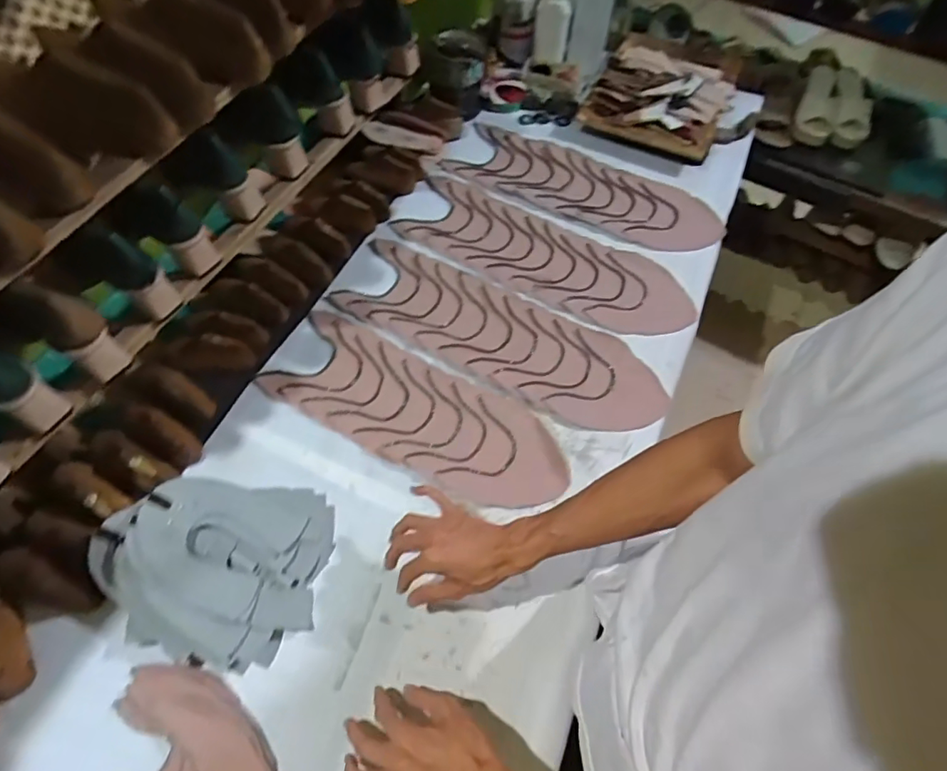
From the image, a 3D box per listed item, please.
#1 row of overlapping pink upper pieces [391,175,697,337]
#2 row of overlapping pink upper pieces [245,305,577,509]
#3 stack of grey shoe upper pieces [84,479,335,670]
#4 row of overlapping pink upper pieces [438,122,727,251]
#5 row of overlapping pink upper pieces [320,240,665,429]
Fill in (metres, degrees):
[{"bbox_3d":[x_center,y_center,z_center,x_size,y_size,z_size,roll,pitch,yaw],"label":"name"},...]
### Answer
[{"bbox_3d":[0.122,-0.222,0.931,0.508,0.011,0.168,25,64,11],"label":"row of overlapping pink upper pieces"},{"bbox_3d":[-0.077,0.038,0.783,0.441,0.012,0.161,26,64,11],"label":"row of overlapping pink upper pieces"},{"bbox_3d":[-0.308,0.206,0.632,0.245,0.087,0.208,9,62,3],"label":"stack of grey shoe upper pieces"},{"bbox_3d":[0.211,-0.373,1.010,0.502,0.015,0.176,22,63,9],"label":"row of overlapping pink upper pieces"},{"bbox_3d":[0.045,-0.079,0.847,0.521,0.007,0.173,25,64,11],"label":"row of overlapping pink upper pieces"}]

